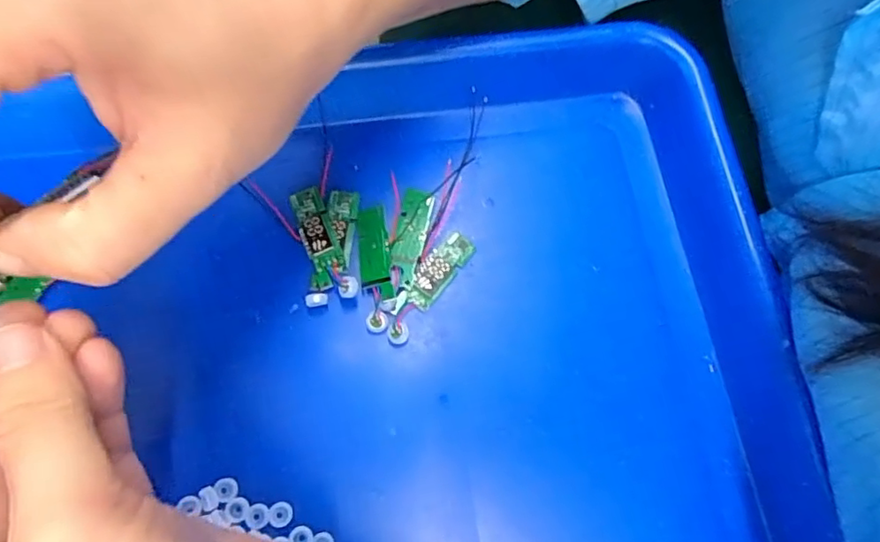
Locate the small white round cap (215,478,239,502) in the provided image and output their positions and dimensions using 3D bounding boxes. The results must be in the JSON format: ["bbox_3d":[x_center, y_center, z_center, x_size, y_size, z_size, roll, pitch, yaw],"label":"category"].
[{"bbox_3d":[-0.073,0.075,0.197,0.007,0.004,0.008,-10,72,-4],"label":"small white round cap"}]

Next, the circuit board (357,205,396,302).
[{"bbox_3d":[-0.026,-0.008,0.223,0.012,0.007,0.039,-8,72,-3],"label":"circuit board"}]

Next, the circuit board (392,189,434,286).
[{"bbox_3d":[-0.012,-0.015,0.230,0.012,0.005,0.039,11,71,3],"label":"circuit board"}]

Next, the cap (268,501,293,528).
[{"bbox_3d":[-0.055,0.083,0.194,0.008,0.004,0.008,0,71,-1],"label":"cap"}]

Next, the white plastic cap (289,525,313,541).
[{"bbox_3d":[-0.047,0.090,0.193,0.007,0.004,0.007,0,71,-1],"label":"white plastic cap"}]

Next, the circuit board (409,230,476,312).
[{"bbox_3d":[0.000,-0.001,0.225,0.013,0.004,0.034,39,75,12],"label":"circuit board"}]

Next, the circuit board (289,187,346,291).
[{"bbox_3d":[-0.048,-0.013,0.225,0.014,0.005,0.041,-15,72,-6],"label":"circuit board"}]

